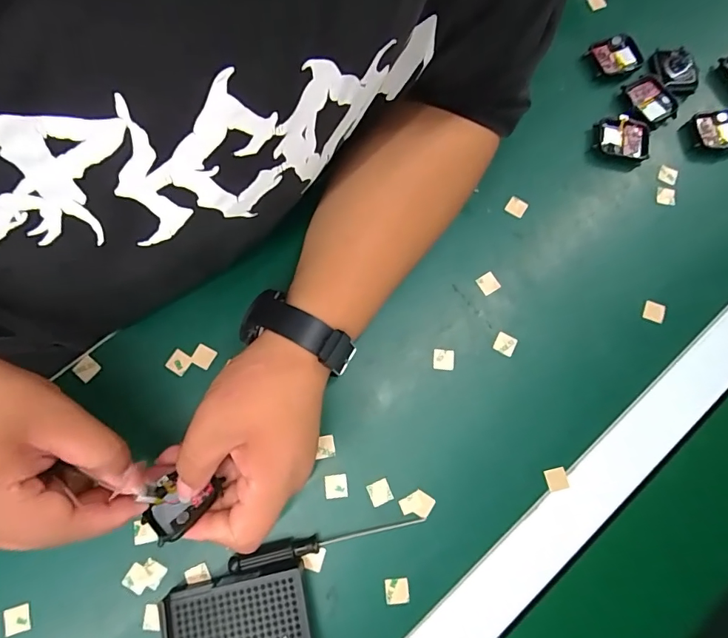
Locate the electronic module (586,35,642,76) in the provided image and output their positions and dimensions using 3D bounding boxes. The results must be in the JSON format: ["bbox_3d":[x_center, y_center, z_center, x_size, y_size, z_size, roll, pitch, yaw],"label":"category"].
[{"bbox_3d":[0.229,-0.239,0.417,0.040,0.013,0.038,-24,80,-8],"label":"electronic module"}]

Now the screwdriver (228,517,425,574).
[{"bbox_3d":[-0.025,0.151,0.314,0.131,0.017,0.012,-11,76,-4],"label":"screwdriver"}]

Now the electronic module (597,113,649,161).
[{"bbox_3d":[0.224,-0.156,0.397,0.043,0.016,0.033,6,77,-2],"label":"electronic module"}]

